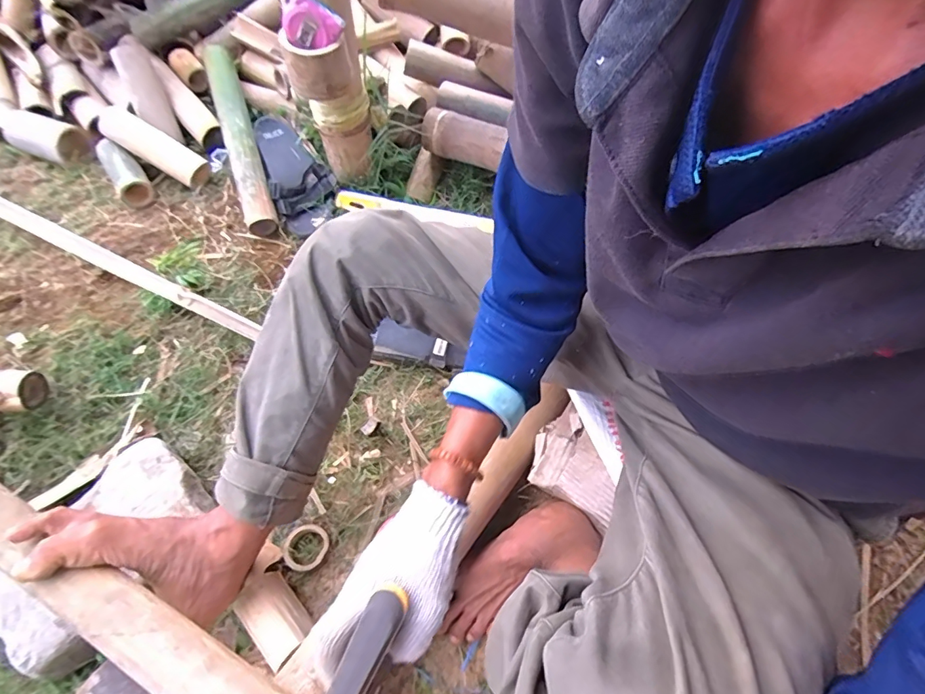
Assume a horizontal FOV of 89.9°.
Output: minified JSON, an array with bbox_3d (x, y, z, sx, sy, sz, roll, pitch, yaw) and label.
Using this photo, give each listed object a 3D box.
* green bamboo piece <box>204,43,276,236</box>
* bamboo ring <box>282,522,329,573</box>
[{"bbox_3d":[-0.443,-0.429,0.916,0.061,0.063,0.450,-18,75,-6],"label":"green bamboo piece"},{"bbox_3d":[-0.225,0.286,0.665,0.062,0.011,0.063,-2,59,4],"label":"bamboo ring"}]

